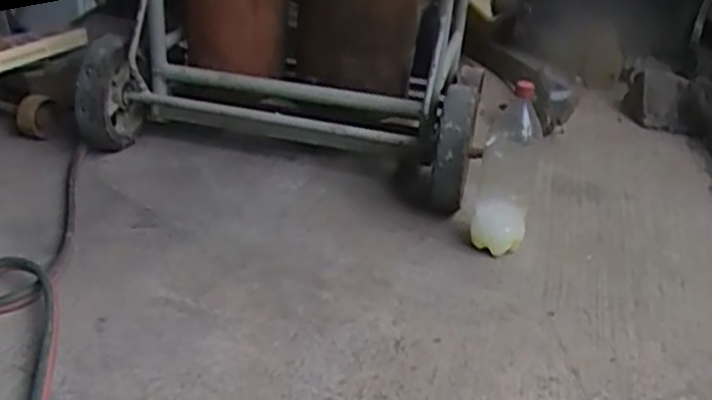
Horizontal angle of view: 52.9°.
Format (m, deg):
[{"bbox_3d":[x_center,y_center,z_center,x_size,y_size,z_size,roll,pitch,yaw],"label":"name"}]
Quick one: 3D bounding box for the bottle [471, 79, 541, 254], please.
[{"bbox_3d":[0.267,-0.049,1.258,0.095,0.299,0.083,9,28,8],"label":"bottle"}]

